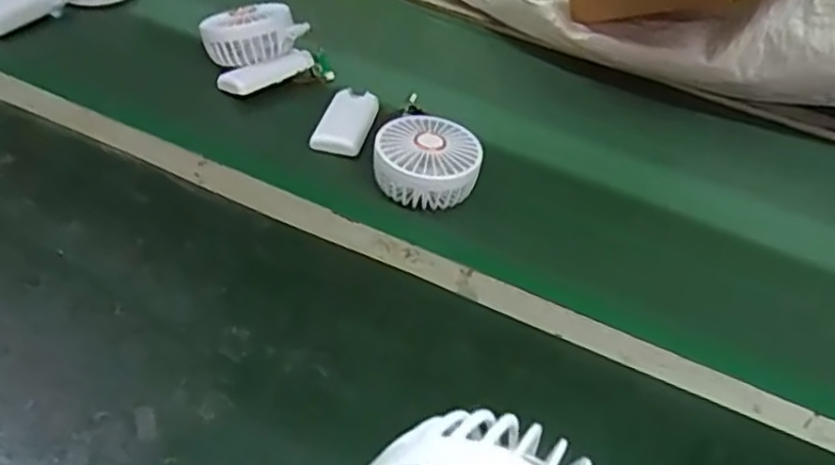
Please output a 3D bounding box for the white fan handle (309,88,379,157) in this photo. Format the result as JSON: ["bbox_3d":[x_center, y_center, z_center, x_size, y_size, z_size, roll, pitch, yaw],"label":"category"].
[{"bbox_3d":[-0.065,-0.103,0.646,0.044,0.012,0.085,12,46,5],"label":"white fan handle"}]

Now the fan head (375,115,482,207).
[{"bbox_3d":[0.008,-0.061,0.584,0.087,0.039,0.076,7,45,-1],"label":"fan head"}]

